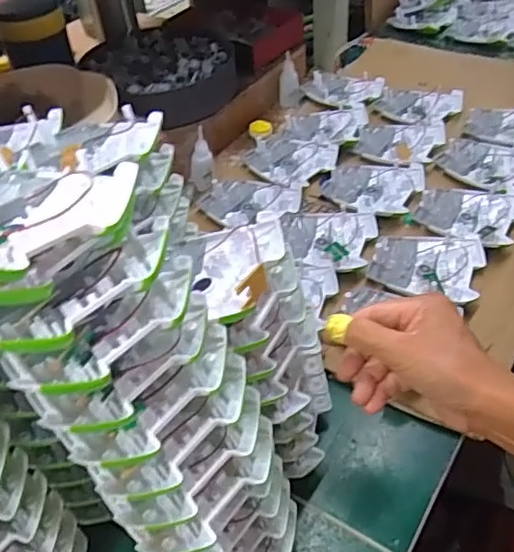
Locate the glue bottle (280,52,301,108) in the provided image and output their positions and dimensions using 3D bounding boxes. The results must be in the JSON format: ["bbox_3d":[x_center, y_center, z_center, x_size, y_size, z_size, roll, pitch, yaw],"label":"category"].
[{"bbox_3d":[0.050,-0.294,0.886,0.029,0.070,0.033,10,46,14],"label":"glue bottle"}]

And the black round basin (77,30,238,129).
[{"bbox_3d":[-0.133,-0.286,0.834,0.188,0.062,0.183,-2,44,2],"label":"black round basin"}]

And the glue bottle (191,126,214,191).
[{"bbox_3d":[-0.069,-0.146,0.738,0.026,0.073,0.030,10,46,14],"label":"glue bottle"}]

